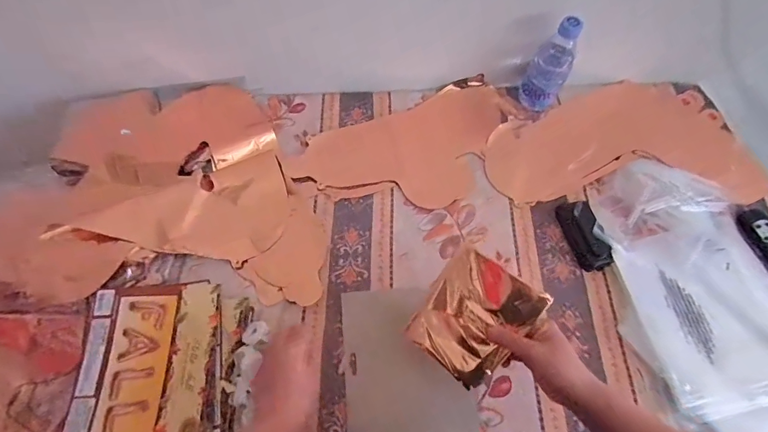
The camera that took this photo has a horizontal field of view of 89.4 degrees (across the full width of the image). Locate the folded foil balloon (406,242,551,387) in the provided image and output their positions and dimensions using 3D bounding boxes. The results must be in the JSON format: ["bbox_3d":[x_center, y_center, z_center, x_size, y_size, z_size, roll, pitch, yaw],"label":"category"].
[{"bbox_3d":[0.106,0.120,0.460,0.115,0.009,0.133,37,91,16],"label":"folded foil balloon"}]

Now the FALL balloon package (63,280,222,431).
[{"bbox_3d":[-0.294,0.197,0.487,0.173,0.032,0.214,-8,64,-4],"label":"FALL balloon package"}]

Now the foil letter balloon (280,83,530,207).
[{"bbox_3d":[0.054,-0.109,0.661,0.406,0.019,0.200,-22,66,-10],"label":"foil letter balloon"}]

